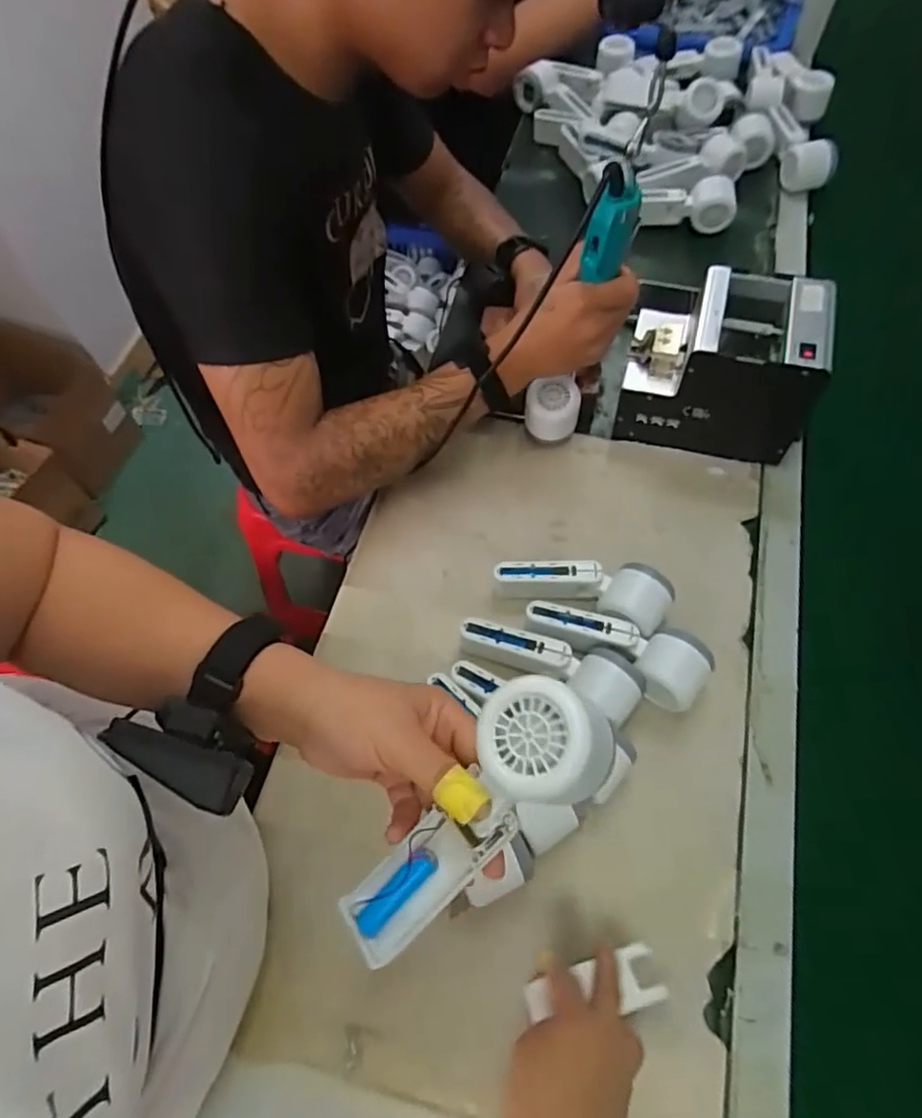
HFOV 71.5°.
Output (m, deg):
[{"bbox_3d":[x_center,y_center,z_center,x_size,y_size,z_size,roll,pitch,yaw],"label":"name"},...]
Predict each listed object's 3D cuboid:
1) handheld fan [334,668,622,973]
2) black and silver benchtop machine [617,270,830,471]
[{"bbox_3d":[0.006,0.131,0.322,0.060,0.030,0.170,44,104,21],"label":"handheld fan"},{"bbox_3d":[0.271,-0.203,0.679,0.176,0.156,0.124,16,63,9],"label":"black and silver benchtop machine"}]

